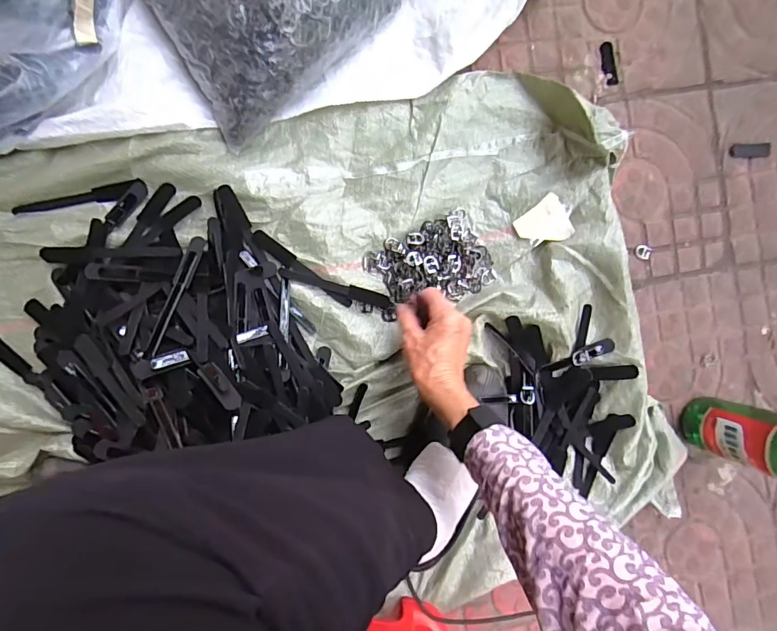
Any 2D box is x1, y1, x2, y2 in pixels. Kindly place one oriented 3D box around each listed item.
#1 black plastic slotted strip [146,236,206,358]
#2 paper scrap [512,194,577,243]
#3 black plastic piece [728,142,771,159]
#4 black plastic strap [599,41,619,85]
[{"bbox_3d":[-0.231,-0.023,0.483,0.018,0.008,0.140,16,69,-8],"label":"black plastic slotted strip"},{"bbox_3d":[0.194,-0.110,0.547,0.059,0.004,0.054,-40,88,23],"label":"paper scrap"},{"bbox_3d":[0.492,-0.224,0.605,0.060,0.012,0.018,-2,92,-7],"label":"black plastic piece"},{"bbox_3d":[0.290,-0.331,0.584,0.021,0.004,0.055,-14,94,-7],"label":"black plastic strap"}]

